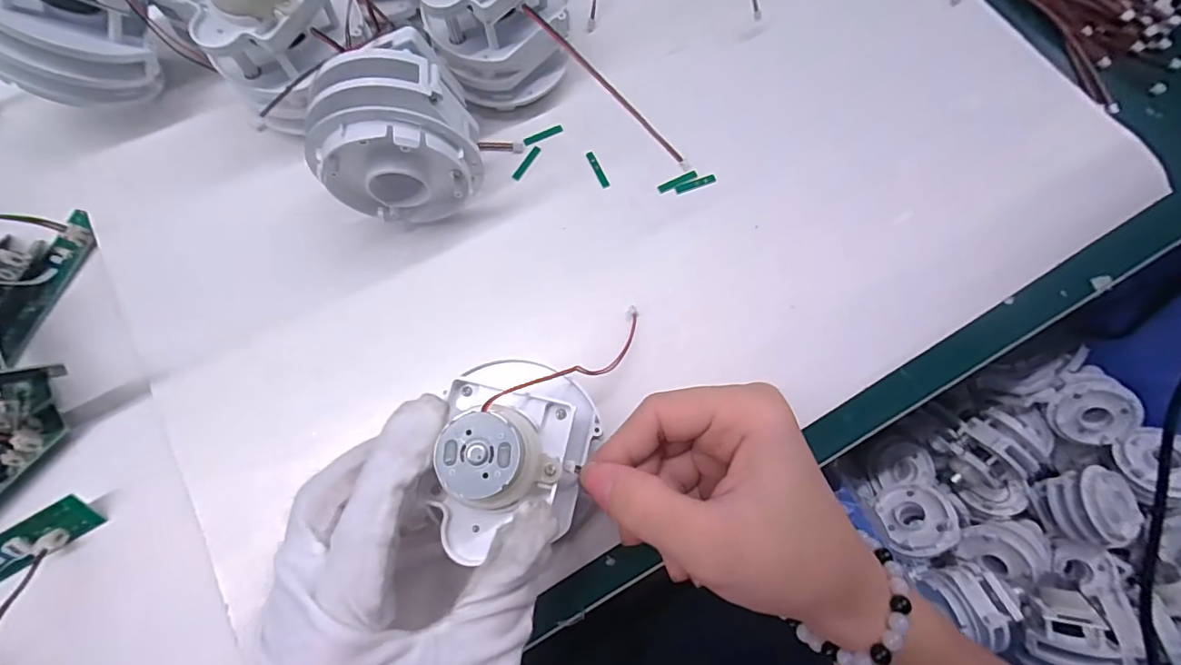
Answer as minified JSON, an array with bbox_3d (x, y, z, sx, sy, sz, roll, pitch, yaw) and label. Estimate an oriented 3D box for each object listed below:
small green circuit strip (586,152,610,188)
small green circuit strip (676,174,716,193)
[{"bbox_3d":[0.004,-0.085,0.262,0.004,0.004,0.021,-27,80,1],"label":"small green circuit strip"},{"bbox_3d":[0.054,-0.076,0.259,0.021,0.004,0.004,-20,90,-2],"label":"small green circuit strip"}]

